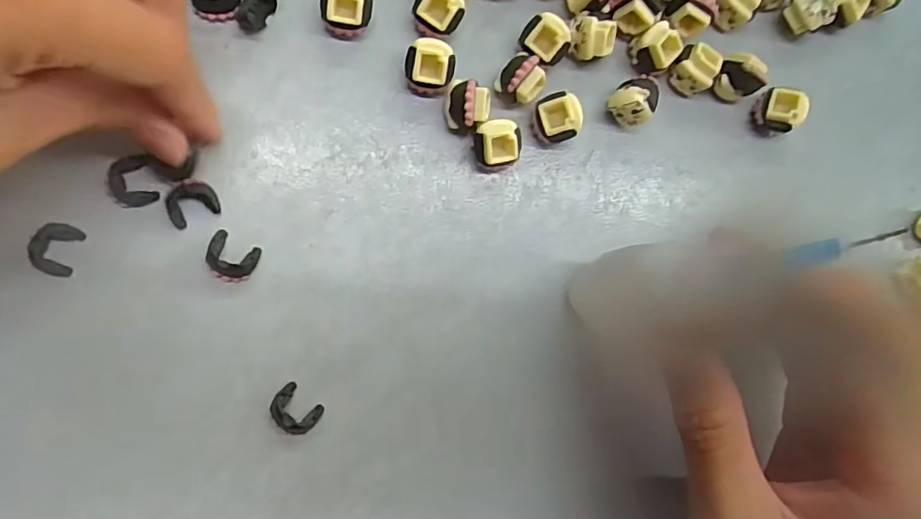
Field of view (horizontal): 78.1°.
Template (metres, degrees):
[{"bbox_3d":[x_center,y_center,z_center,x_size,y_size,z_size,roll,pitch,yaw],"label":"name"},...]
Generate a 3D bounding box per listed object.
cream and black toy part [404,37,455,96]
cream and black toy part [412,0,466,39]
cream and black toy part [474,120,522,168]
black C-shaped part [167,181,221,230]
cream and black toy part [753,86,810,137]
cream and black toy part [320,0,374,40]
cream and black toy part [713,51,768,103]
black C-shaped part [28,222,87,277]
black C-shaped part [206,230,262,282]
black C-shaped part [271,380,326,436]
[{"bbox_3d":[-0.010,-0.064,0.190,0.016,0.016,0.015,0,88,-8],"label":"cream and black toy part"},{"bbox_3d":[-0.008,-0.083,0.192,0.016,0.015,0.016,24,85,-7],"label":"cream and black toy part"},{"bbox_3d":[0.012,-0.039,0.193,0.015,0.015,0.015,-5,89,-8],"label":"cream and black toy part"},{"bbox_3d":[-0.086,-0.018,0.181,0.016,0.006,0.011,-25,92,-8],"label":"black C-shaped part"},{"bbox_3d":[0.117,-0.055,0.208,0.013,0.015,0.014,0,88,-8],"label":"cream and black toy part"},{"bbox_3d":[-0.037,-0.082,0.187,0.016,0.014,0.016,-1,88,-8],"label":"cream and black toy part"},{"bbox_3d":[0.101,-0.065,0.205,0.015,0.014,0.013,36,84,-6],"label":"cream and black toy part"},{"bbox_3d":[-0.125,-0.003,0.175,0.011,0.008,0.016,21,85,-7],"label":"black C-shaped part"},{"bbox_3d":[-0.074,0.000,0.183,0.015,0.006,0.014,28,85,-7],"label":"black C-shaped part"},{"bbox_3d":[-0.054,0.050,0.186,0.016,0.004,0.013,43,83,-5],"label":"black C-shaped part"}]

